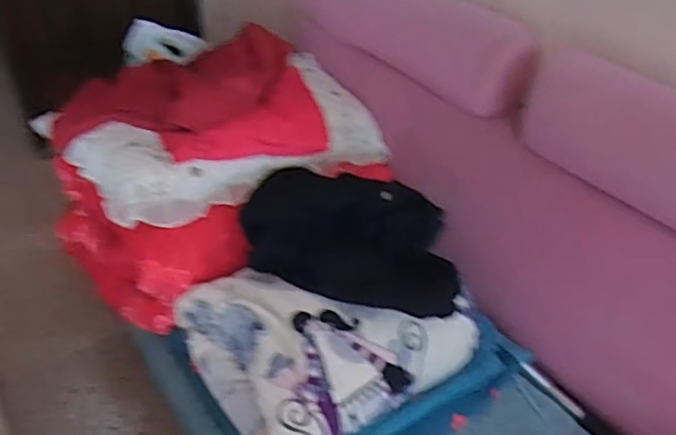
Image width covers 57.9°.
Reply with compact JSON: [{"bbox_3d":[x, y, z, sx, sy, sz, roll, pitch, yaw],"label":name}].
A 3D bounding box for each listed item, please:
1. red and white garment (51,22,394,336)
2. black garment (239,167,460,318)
[{"bbox_3d":[-0.236,-0.122,1.324,0.654,0.342,0.457,-29,48,-31],"label":"red and white garment"},{"bbox_3d":[0.028,0.024,1.116,0.416,0.139,0.225,14,41,15],"label":"black garment"}]

